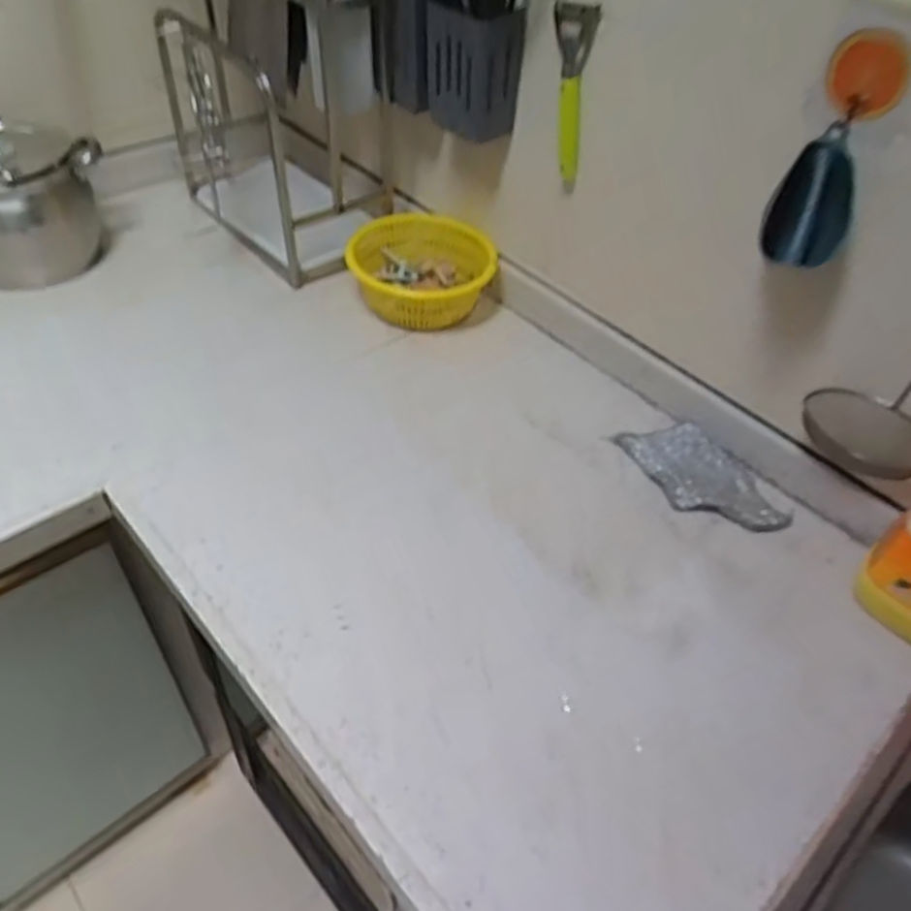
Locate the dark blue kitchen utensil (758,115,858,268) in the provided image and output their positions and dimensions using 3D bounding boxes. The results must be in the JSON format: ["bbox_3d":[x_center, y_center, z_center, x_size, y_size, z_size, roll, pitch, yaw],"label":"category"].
[{"bbox_3d":[0.288,-0.205,0.583,0.059,0.091,0.063,21,48,14],"label":"dark blue kitchen utensil"}]

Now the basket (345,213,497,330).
[{"bbox_3d":[-0.039,-0.235,0.917,0.166,0.076,0.168,3,46,-3],"label":"basket"}]

